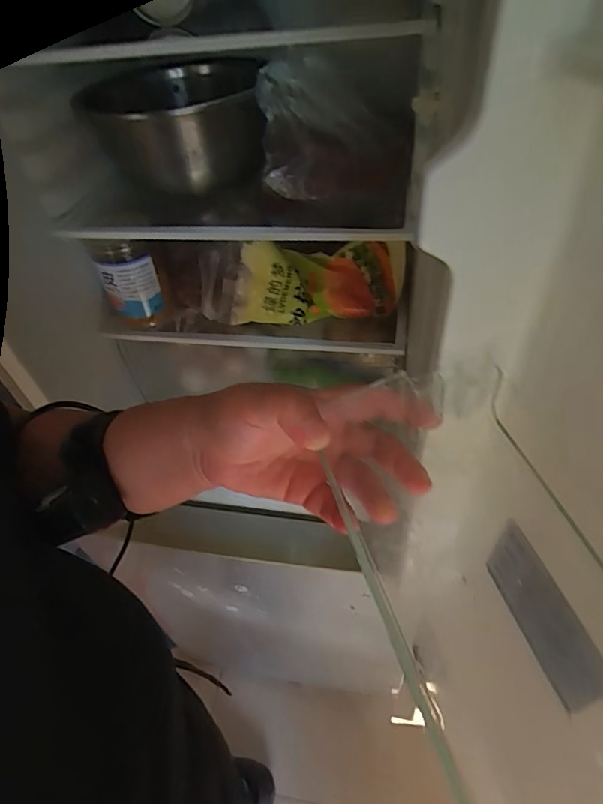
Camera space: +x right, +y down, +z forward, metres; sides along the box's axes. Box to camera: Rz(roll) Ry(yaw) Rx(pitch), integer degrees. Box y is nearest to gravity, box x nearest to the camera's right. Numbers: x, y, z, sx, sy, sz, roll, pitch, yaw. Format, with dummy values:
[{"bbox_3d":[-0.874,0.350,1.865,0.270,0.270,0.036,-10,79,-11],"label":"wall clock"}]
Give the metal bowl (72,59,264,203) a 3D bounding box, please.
[{"bbox_3d":[-0.142,-0.321,0.545,0.197,0.105,0.211,-6,48,1],"label":"metal bowl"}]

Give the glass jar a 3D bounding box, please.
[{"bbox_3d":[-0.219,-0.152,0.586,0.065,0.120,0.065,-3,48,4],"label":"glass jar"}]

